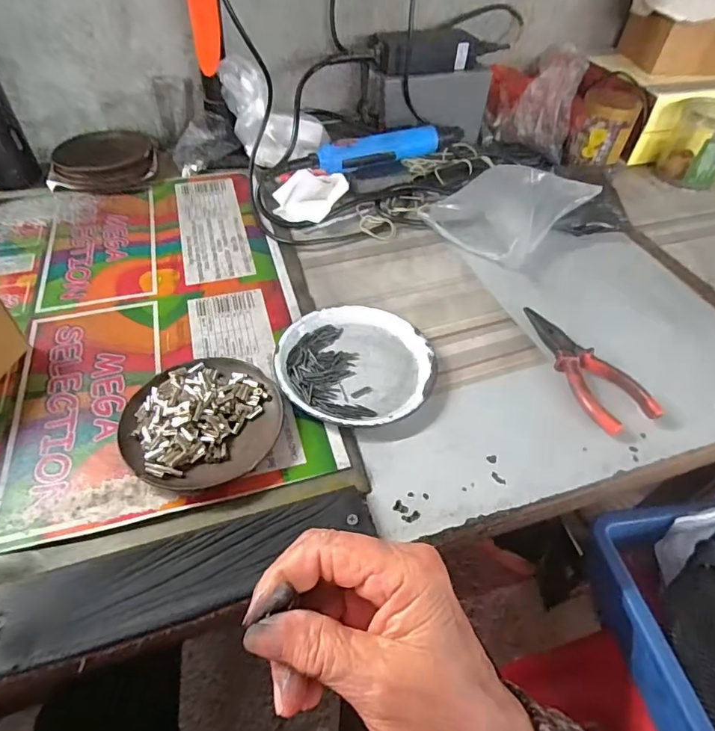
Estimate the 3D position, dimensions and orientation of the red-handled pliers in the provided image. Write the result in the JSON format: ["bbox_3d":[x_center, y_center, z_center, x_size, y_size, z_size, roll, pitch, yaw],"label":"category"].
[{"bbox_3d":[0.193,-0.001,0.420,0.048,0.019,0.142,-18,53,-19],"label":"red-handled pliers"}]

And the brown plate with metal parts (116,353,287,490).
[{"bbox_3d":[-0.116,0.039,0.357,0.110,0.025,0.111,2,49,-3],"label":"brown plate with metal parts"}]

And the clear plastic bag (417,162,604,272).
[{"bbox_3d":[0.178,-0.187,0.564,0.162,0.045,0.131,-34,59,-29],"label":"clear plastic bag"}]

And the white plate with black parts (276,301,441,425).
[{"bbox_3d":[-0.002,-0.002,0.411,0.131,0.016,0.133,2,49,-3],"label":"white plate with black parts"}]

